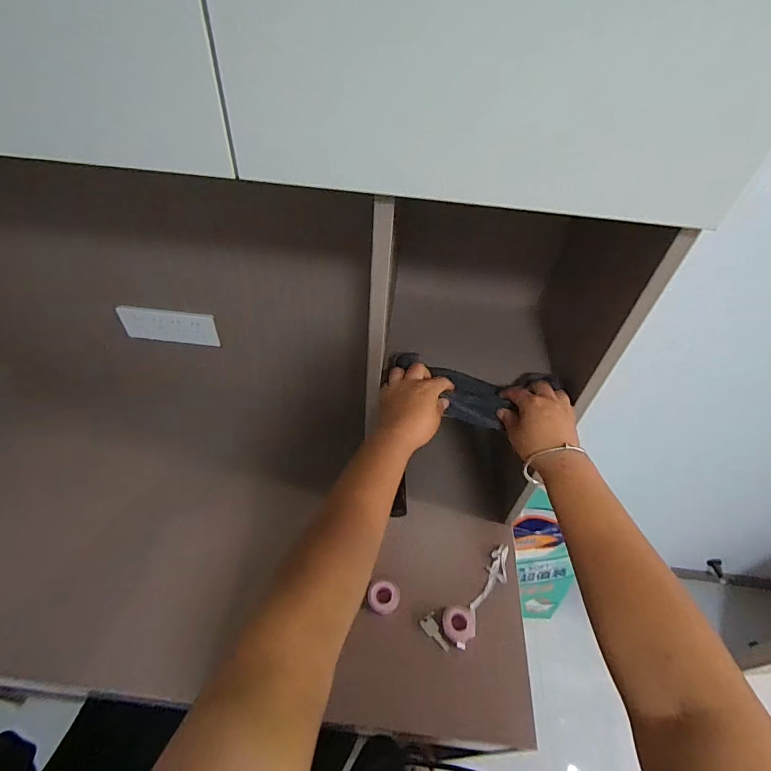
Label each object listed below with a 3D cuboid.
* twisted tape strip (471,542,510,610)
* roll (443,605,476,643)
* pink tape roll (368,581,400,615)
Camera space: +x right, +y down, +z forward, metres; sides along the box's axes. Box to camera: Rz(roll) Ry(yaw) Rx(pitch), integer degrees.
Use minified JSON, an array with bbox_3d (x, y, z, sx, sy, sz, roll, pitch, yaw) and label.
[{"bbox_3d":[0.186,0.326,0.707,0.037,0.005,0.125,26,51,18],"label":"twisted tape strip"},{"bbox_3d":[0.117,0.372,0.653,0.056,0.021,0.050,-7,49,-11],"label":"roll"},{"bbox_3d":[-0.003,0.338,0.665,0.049,0.011,0.046,2,48,-2],"label":"pink tape roll"}]

